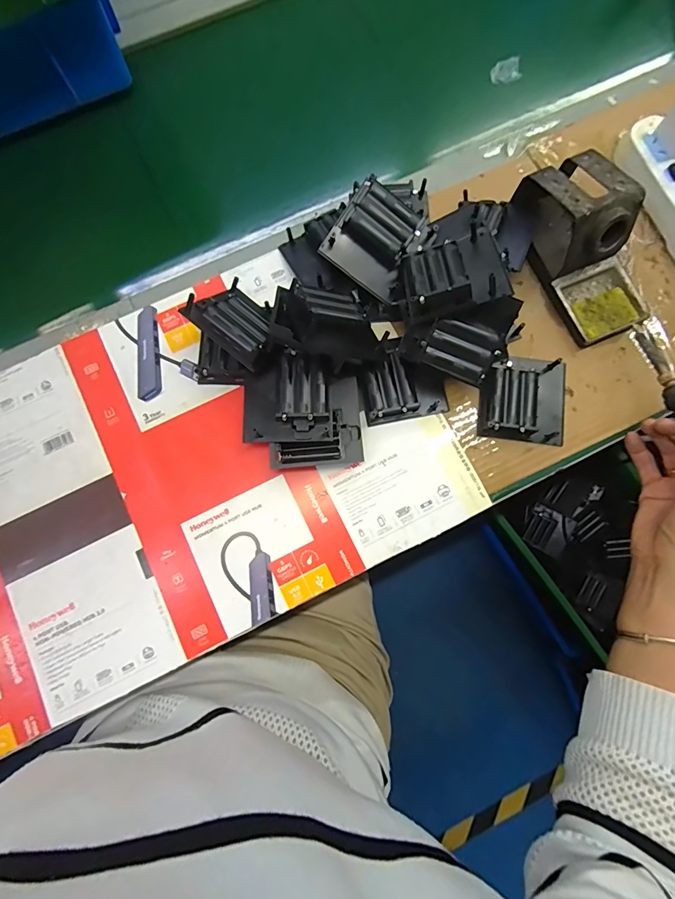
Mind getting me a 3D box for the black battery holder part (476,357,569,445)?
[{"bbox_3d":[0.171,-0.048,0.378,0.083,0.021,0.078,7,79,2],"label":"black battery holder part"}]

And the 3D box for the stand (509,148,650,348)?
[{"bbox_3d":[0.229,-0.187,0.379,0.081,0.077,0.160,-28,80,-5],"label":"stand"}]

